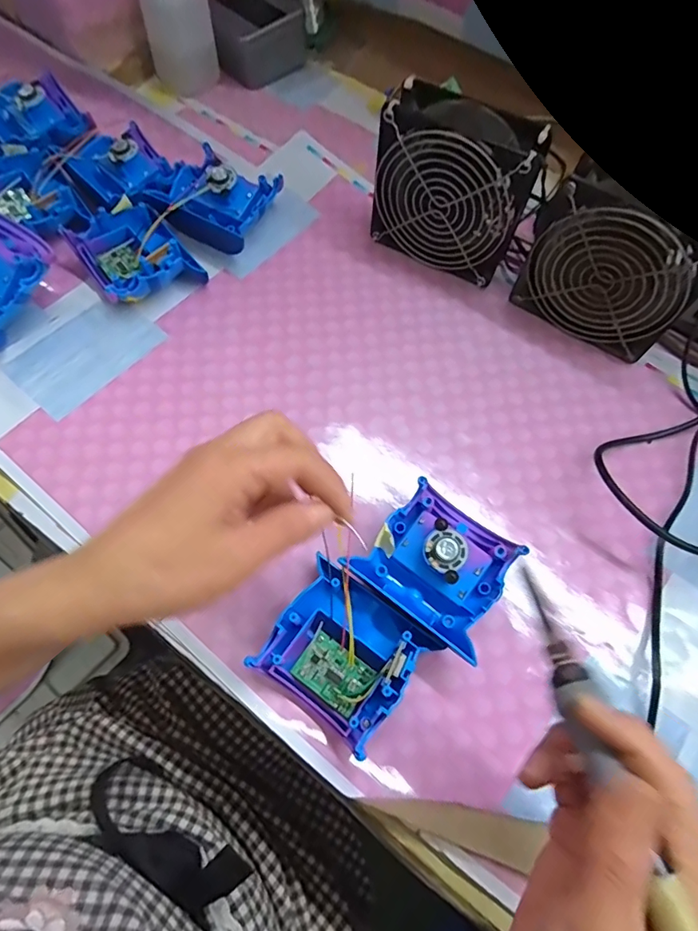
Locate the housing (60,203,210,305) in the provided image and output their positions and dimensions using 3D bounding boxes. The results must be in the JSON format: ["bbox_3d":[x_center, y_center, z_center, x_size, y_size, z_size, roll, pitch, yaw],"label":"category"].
[{"bbox_3d":[-0.179,-0.175,0.413,0.079,0.035,0.085,-34,72,-15],"label":"housing"}]

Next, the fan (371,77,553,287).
[{"bbox_3d":[0.084,-0.224,0.401,0.120,0.119,0.051,29,69,10],"label":"fan"}]

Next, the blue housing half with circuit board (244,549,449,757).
[{"bbox_3d":[-0.002,0.110,0.294,0.081,0.039,0.075,36,70,12],"label":"blue housing half with circuit board"}]

